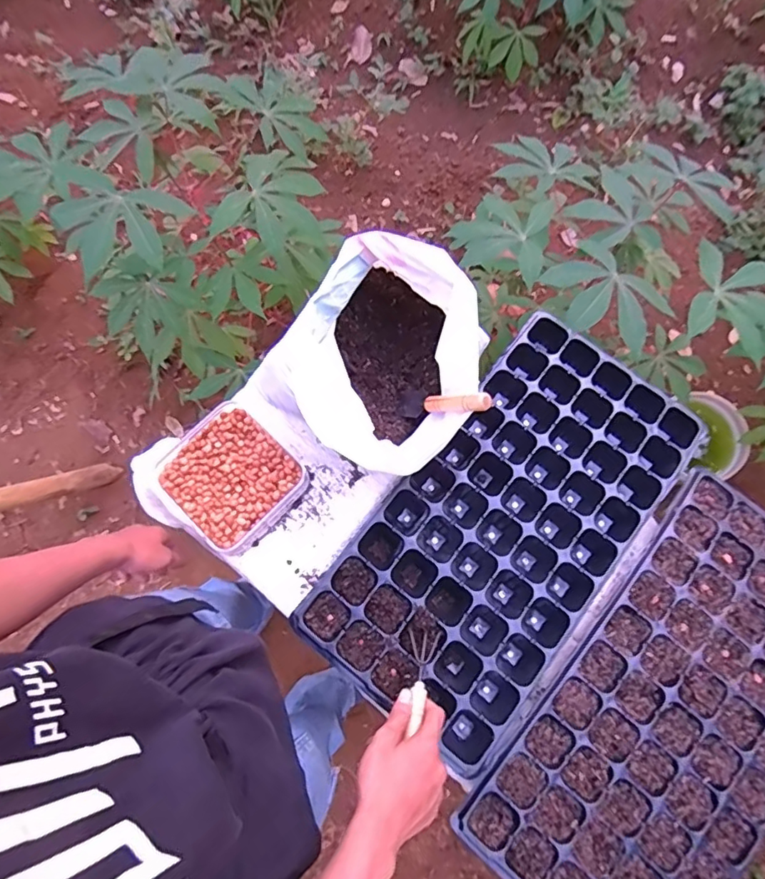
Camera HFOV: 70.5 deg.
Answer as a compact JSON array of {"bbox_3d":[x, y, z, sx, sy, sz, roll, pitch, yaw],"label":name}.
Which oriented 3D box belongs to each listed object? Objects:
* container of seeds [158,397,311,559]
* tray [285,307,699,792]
[{"bbox_3d":[-0.195,0.047,0.704,0.145,0.040,0.159,-44,82,-10],"label":"container of seeds"},{"bbox_3d":[0.160,0.106,0.689,0.266,0.061,0.519,39,79,7],"label":"tray"}]

